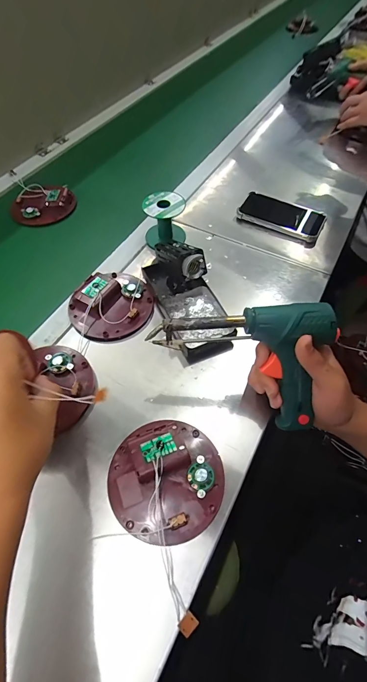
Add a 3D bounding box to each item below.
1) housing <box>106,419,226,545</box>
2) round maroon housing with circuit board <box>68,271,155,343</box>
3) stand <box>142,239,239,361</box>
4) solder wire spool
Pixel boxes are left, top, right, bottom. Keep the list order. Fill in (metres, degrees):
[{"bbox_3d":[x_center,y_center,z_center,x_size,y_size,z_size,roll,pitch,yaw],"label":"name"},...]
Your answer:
[{"bbox_3d":[-0.019,0.143,0.338,0.119,0.026,0.115,0,58,0],"label":"housing"},{"bbox_3d":[-0.106,-0.057,0.469,0.121,0.026,0.116,0,58,0],"label":"round maroon housing with circuit board"},{"bbox_3d":[0.004,-0.081,0.428,0.076,0.113,0.168,-22,60,-13],"label":"stand"},{"bbox_3d":[-0.032,-0.204,0.539,0.068,0.077,0.068,0,58,0],"label":"solder wire spool"}]

